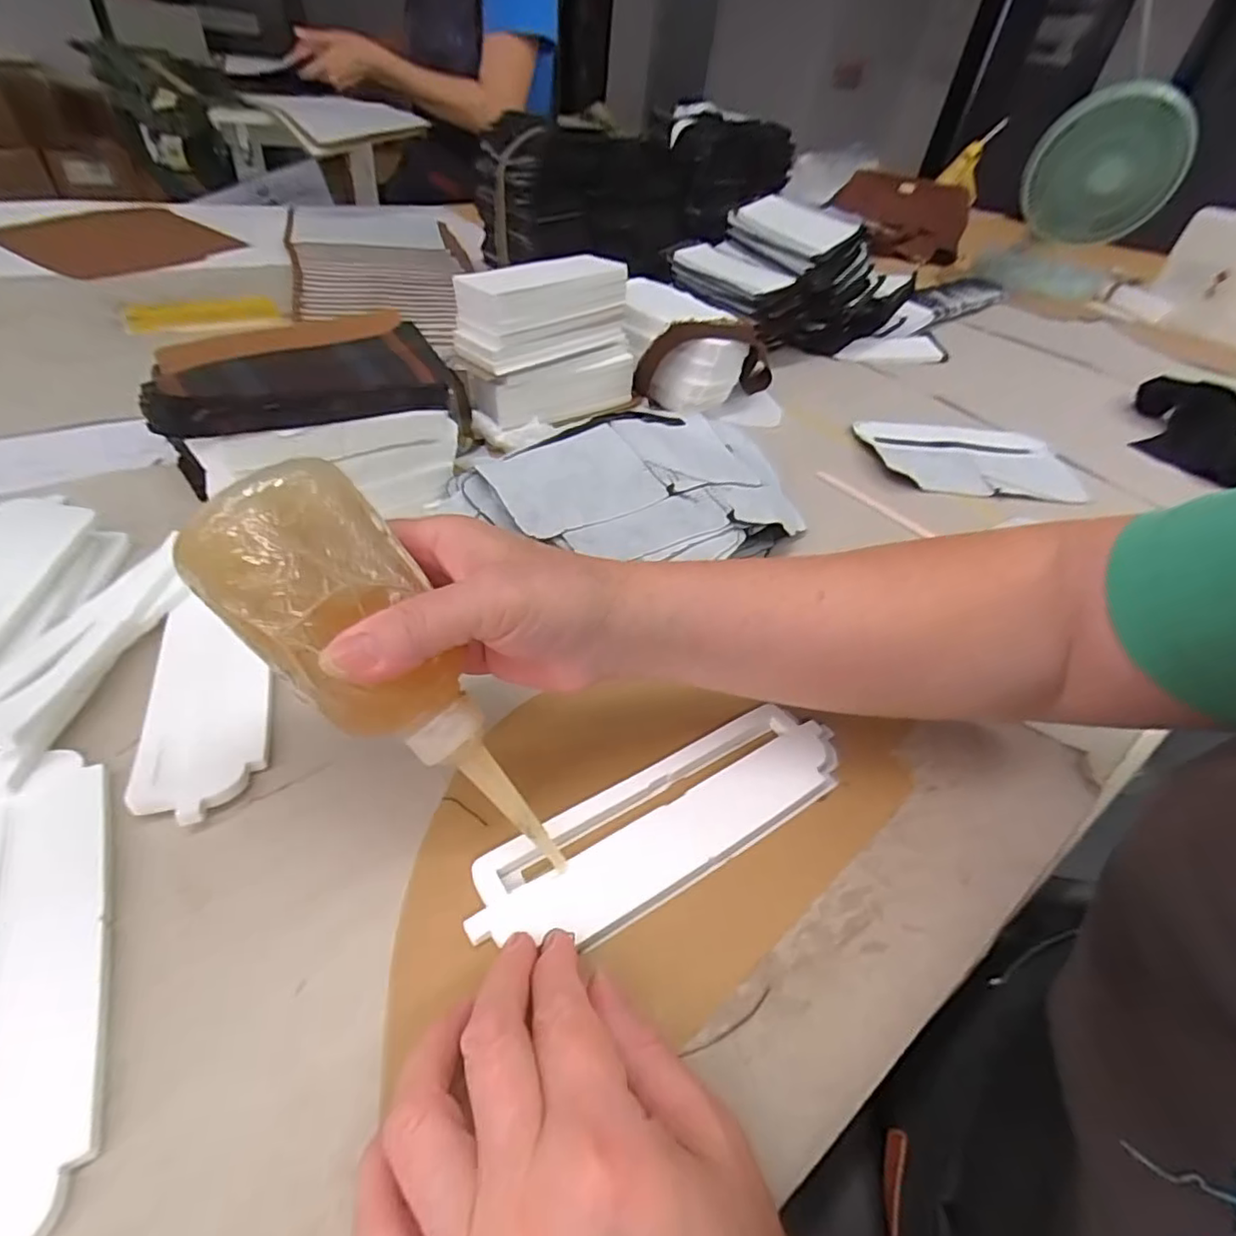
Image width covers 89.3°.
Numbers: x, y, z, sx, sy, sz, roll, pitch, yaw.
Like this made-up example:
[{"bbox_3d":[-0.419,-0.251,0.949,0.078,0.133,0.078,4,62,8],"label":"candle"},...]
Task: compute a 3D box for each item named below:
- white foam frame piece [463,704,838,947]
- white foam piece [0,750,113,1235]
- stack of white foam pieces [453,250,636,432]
[{"bbox_3d":[0.027,0.087,0.285,0.191,0.016,0.054,-19,48,-27],"label":"white foam frame piece"},{"bbox_3d":[-0.211,0.121,0.217,0.054,0.009,0.179,-16,46,-24],"label":"white foam piece"},{"bbox_3d":[-0.062,-0.241,0.550,0.068,0.114,0.166,37,50,27],"label":"stack of white foam pieces"}]

